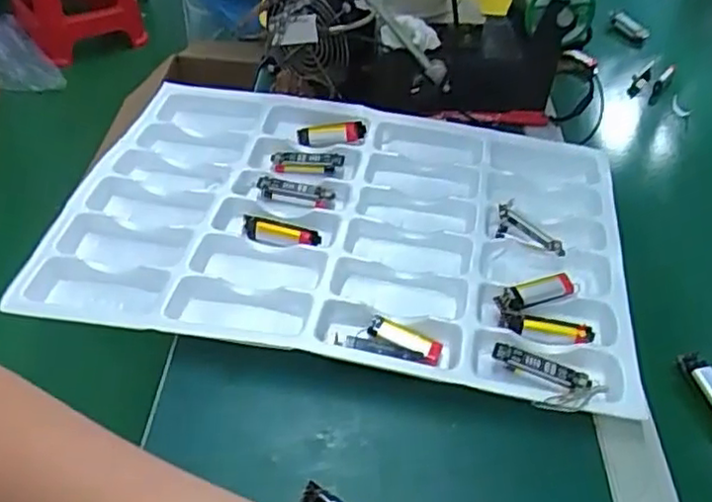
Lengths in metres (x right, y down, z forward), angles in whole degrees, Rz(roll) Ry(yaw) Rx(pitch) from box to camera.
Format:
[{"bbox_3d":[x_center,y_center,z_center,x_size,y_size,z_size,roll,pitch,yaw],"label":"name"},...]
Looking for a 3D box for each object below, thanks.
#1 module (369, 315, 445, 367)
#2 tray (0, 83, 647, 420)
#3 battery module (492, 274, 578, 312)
[{"bbox_3d":[0.036,0.065,0.496,0.054,0.011,0.018,20,44,18],"label":"module"},{"bbox_3d":[-0.006,-0.028,0.586,0.442,0.032,0.311,9,42,6],"label":"tray"},{"bbox_3d":[0.140,0.031,0.527,0.068,0.011,0.020,-14,46,-19],"label":"battery module"}]

